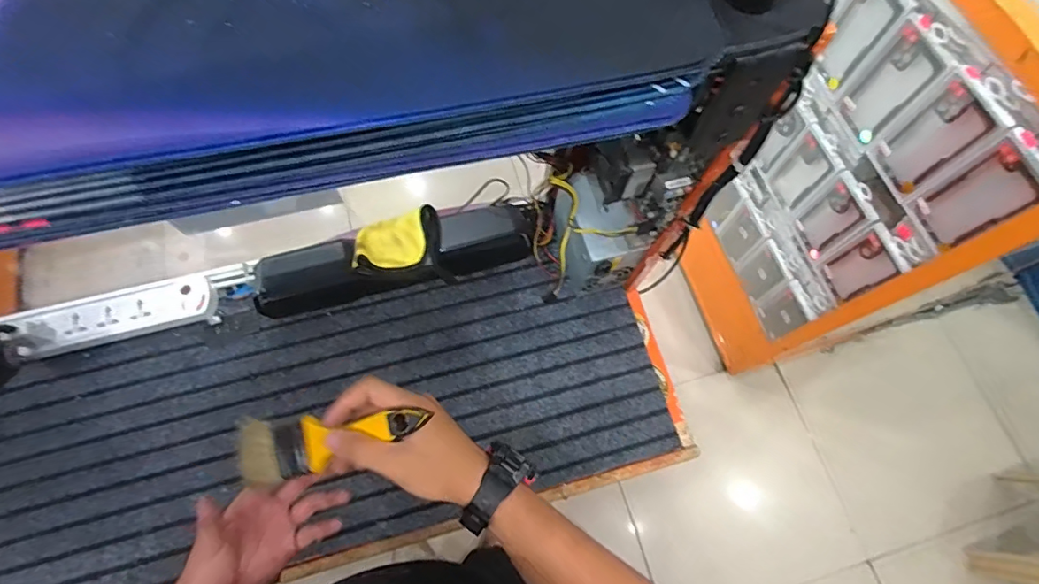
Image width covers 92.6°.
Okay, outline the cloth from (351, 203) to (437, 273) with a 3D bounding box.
[{"bbox_3d":[-0.182,-0.076,0.747,0.124,0.040,0.113,-3,70,-4],"label":"cloth"}]

